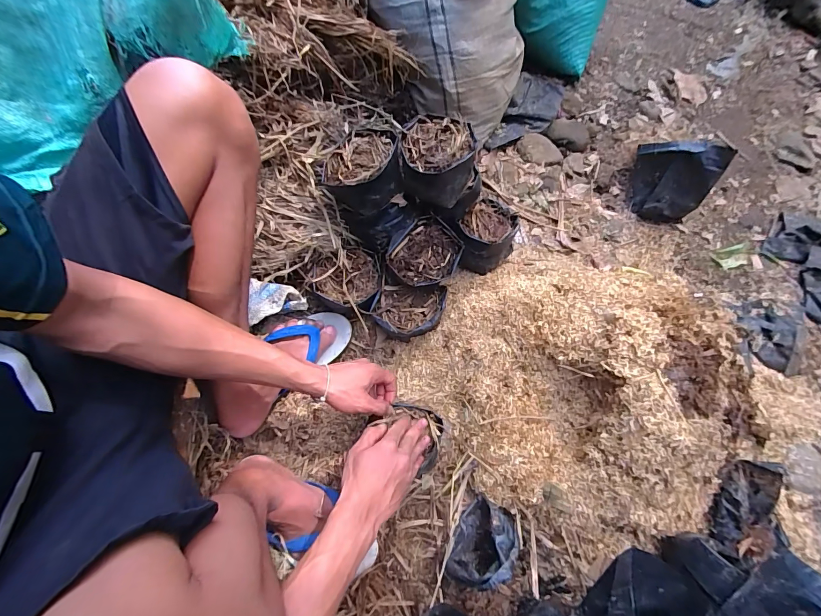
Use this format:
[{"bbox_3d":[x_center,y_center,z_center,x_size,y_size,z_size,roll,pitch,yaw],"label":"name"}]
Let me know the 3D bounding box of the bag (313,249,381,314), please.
[{"bbox_3d":[-0.115,-0.041,0.676,0.119,0.091,0.109,0,67,2],"label":"bag"}]

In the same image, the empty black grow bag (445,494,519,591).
[{"bbox_3d":[0.100,0.325,0.511,0.073,0.110,0.109,20,69,10],"label":"empty black grow bag"}]

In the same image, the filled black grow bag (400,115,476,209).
[{"bbox_3d":[0.043,-0.229,0.605,0.118,0.098,0.114,11,67,6],"label":"filled black grow bag"}]

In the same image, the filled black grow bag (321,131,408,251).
[{"bbox_3d":[-0.074,-0.193,0.634,0.127,0.143,0.137,-9,67,-2],"label":"filled black grow bag"}]

